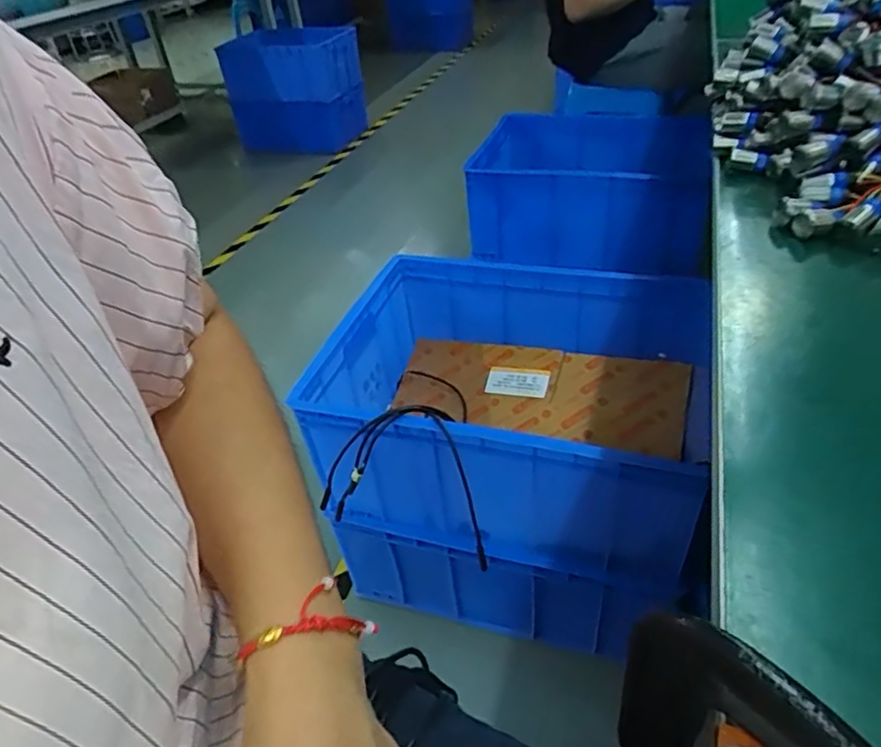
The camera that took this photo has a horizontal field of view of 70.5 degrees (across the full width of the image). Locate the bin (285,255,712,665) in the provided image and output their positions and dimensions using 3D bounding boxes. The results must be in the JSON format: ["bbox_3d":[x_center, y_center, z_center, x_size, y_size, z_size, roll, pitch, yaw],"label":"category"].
[{"bbox_3d":[0.124,0.117,1.011,0.516,0.426,0.410,7,41,17],"label":"bin"}]

